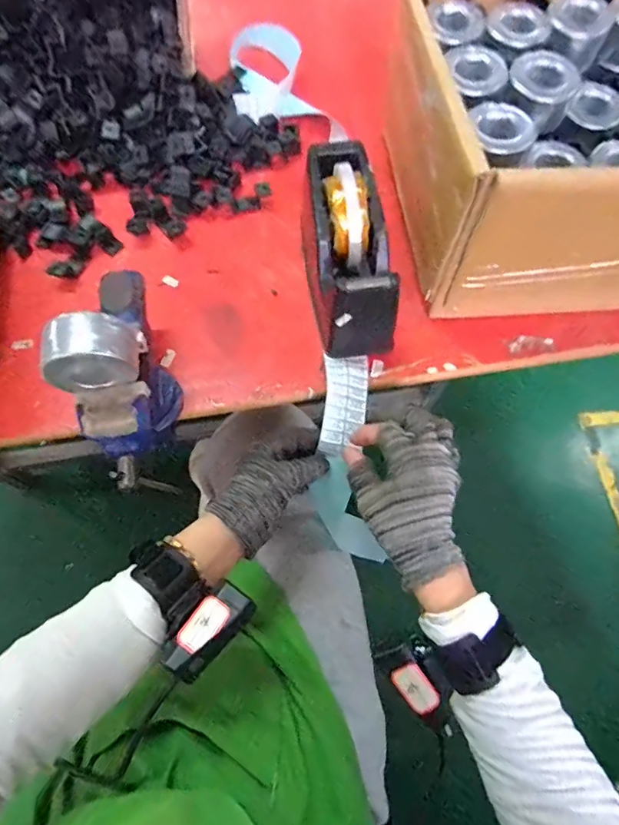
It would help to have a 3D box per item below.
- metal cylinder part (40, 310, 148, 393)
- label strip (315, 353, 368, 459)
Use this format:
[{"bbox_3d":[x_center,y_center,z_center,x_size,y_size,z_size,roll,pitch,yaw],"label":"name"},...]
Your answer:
[{"bbox_3d":[-0.161,-0.045,0.343,0.068,0.048,0.043,-15,68,-7],"label":"metal cylinder part"},{"bbox_3d":[0.033,-0.011,0.453,0.047,0.020,0.104,12,68,4],"label":"label strip"}]

